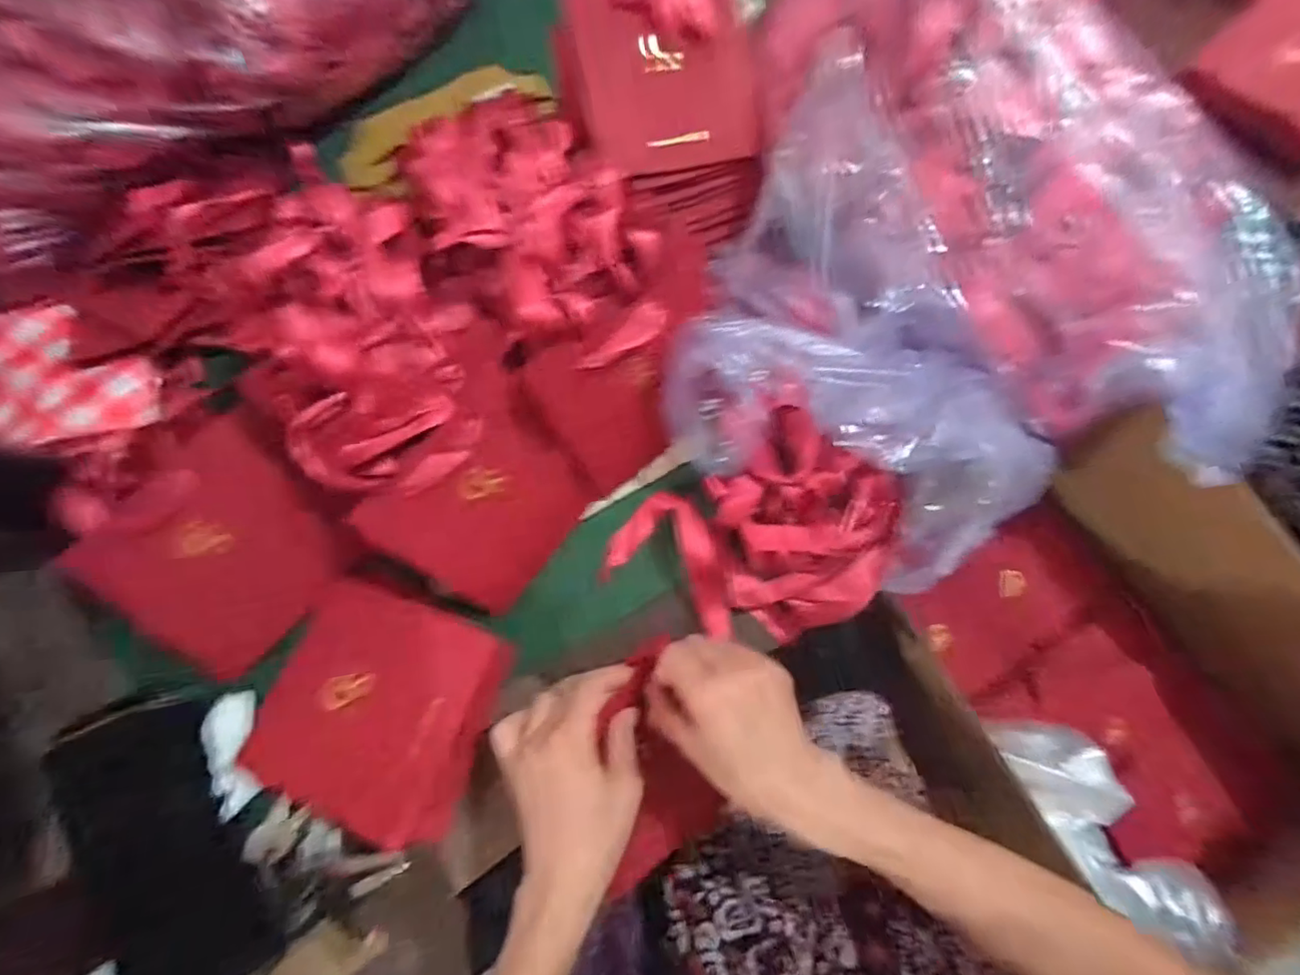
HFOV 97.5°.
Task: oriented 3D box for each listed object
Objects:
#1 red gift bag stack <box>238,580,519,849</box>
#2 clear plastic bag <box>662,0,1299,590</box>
[{"bbox_3d":[-0.192,0.156,0.402,0.153,0.032,0.148,19,76,4],"label":"red gift bag stack"},{"bbox_3d":[0.231,-0.144,0.404,0.374,0.175,0.360,18,75,4],"label":"clear plastic bag"}]

